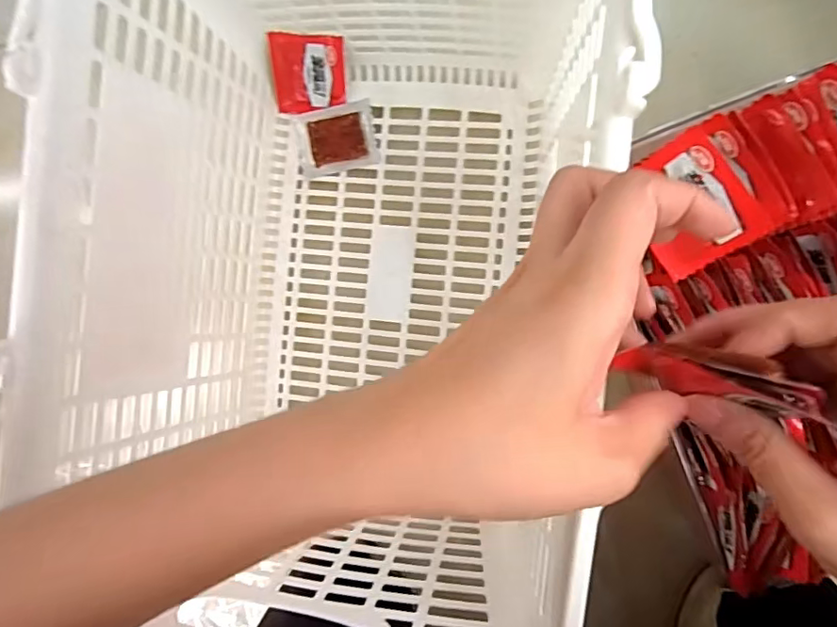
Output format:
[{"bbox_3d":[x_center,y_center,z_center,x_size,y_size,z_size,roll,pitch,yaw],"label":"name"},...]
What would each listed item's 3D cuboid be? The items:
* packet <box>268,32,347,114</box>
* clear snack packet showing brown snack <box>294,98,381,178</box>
[{"bbox_3d":[-0.093,-0.205,0.465,0.060,0.068,0.004,-1,50,-5],"label":"packet"},{"bbox_3d":[-0.074,-0.157,0.485,0.071,0.007,0.058,-9,88,8],"label":"clear snack packet showing brown snack"}]

